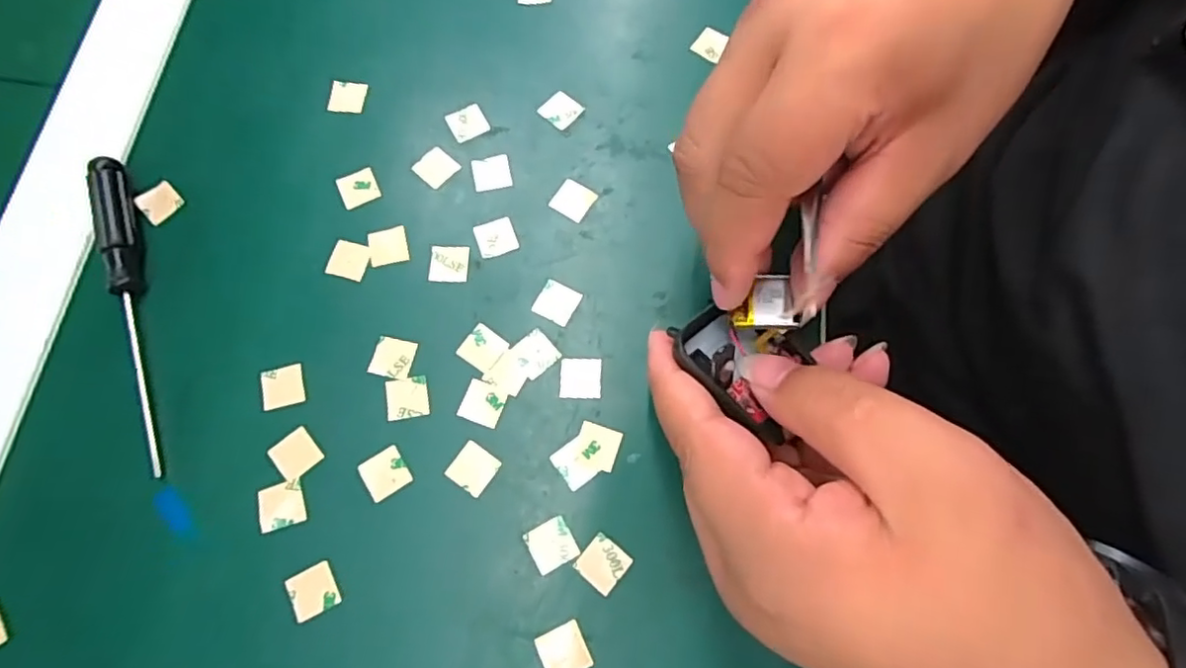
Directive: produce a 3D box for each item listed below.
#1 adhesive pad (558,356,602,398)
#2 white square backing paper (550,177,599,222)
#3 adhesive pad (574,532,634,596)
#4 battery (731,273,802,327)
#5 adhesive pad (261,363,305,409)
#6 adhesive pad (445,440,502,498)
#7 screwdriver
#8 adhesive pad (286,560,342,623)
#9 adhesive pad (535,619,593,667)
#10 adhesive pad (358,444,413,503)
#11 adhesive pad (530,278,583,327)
[{"bbox_3d":[-0.005,0.016,0.238,0.016,0.004,0.016,1,72,2],"label":"adhesive pad"},{"bbox_3d":[-0.008,-0.057,0.262,0.016,0.004,0.016,30,75,11],"label":"white square backing paper"},{"bbox_3d":[0.004,0.080,0.219,0.015,0.004,0.015,38,73,14],"label":"adhesive pad"},{"bbox_3d":[0.056,-0.012,0.207,0.020,0.004,0.019,1,72,2],"label":"battery"},{"bbox_3d":[-0.118,0.020,0.238,0.016,0.004,0.016,-15,72,-3],"label":"adhesive pad"},{"bbox_3d":[-0.044,0.049,0.228,0.015,0.004,0.015,33,76,12],"label":"adhesive pad"},{"bbox_3d":[-0.181,-0.010,0.241,0.013,0.013,0.130,-16,72,-3],"label":"screwdriver"},{"bbox_3d":[-0.097,0.088,0.215,0.016,0.004,0.015,-27,73,-7],"label":"adhesive pad"},{"bbox_3d":[-0.010,0.106,0.210,0.016,0.004,0.015,-24,73,-6],"label":"adhesive pad"},{"bbox_3d":[-0.076,0.050,0.228,0.016,0.004,0.016,-33,74,-9],"label":"adhesive pad"},{"bbox_3d":[-0.014,-0.013,0.248,0.016,0.004,0.015,25,74,10],"label":"adhesive pad"}]

